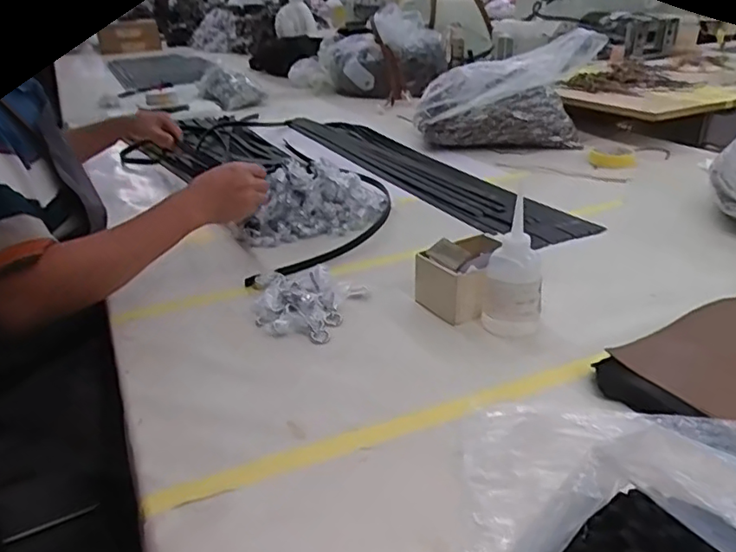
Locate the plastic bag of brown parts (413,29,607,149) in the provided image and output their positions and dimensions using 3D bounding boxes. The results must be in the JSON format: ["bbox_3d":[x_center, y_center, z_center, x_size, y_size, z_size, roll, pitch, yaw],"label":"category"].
[{"bbox_3d":[0.322,-0.408,1.345,0.415,0.197,0.241,5,28,15],"label":"plastic bag of brown parts"}]

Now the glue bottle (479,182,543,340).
[{"bbox_3d":[0.161,-0.002,0.649,0.059,0.132,0.047,-6,27,-6],"label":"glue bottle"}]

